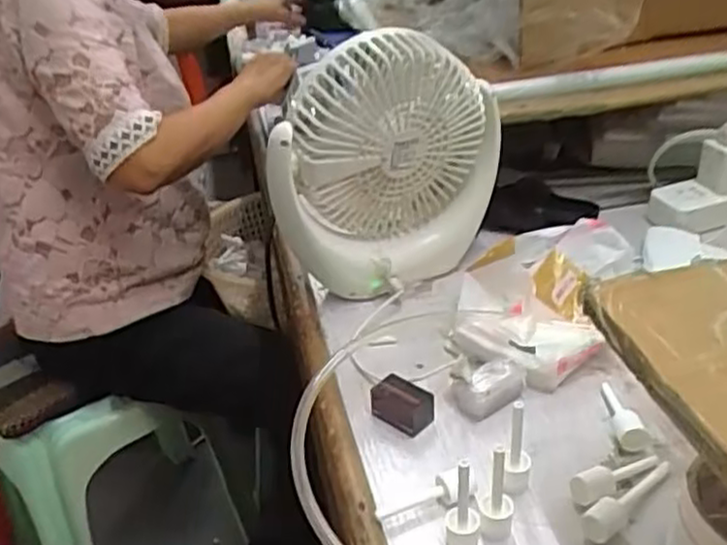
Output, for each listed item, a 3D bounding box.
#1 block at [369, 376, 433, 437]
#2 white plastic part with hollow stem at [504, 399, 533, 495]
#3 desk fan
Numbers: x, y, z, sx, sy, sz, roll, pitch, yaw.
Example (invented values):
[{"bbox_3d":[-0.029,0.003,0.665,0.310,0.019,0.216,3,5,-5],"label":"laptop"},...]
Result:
[{"bbox_3d":[0.025,0.091,0.505,0.041,0.025,0.025,18,38,33],"label":"block"},{"bbox_3d":[0.092,0.104,0.433,0.015,0.062,0.015,2,32,13],"label":"white plastic part with hollow stem"},{"bbox_3d":[0.020,-0.090,0.609,0.187,0.194,0.075,-22,35,-25],"label":"desk fan"}]

